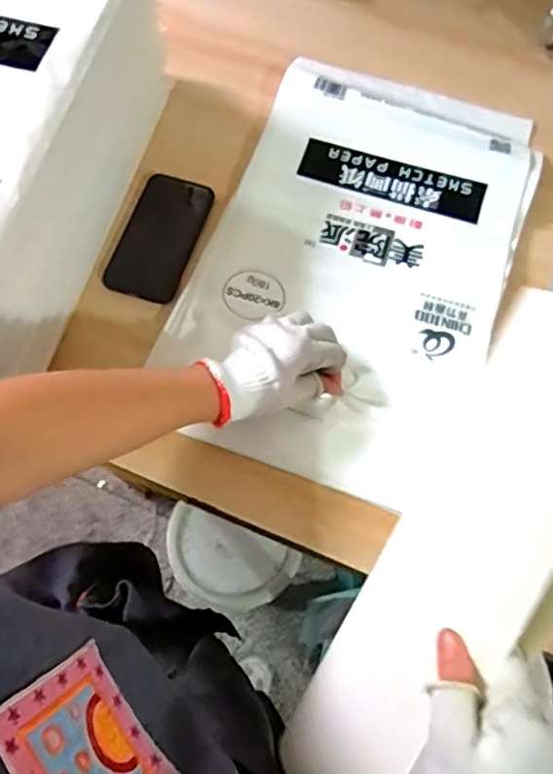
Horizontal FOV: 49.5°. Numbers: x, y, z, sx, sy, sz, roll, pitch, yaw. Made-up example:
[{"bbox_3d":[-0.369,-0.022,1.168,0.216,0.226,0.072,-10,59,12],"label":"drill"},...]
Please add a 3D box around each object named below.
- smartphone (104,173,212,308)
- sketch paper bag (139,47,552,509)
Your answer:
[{"bbox_3d":[-0.125,-0.163,0.649,0.078,0.014,0.152,16,70,5],"label":"smartphone"},{"bbox_3d":[0.088,-0.139,0.633,0.304,0.037,0.481,21,71,7],"label":"sketch paper bag"}]

